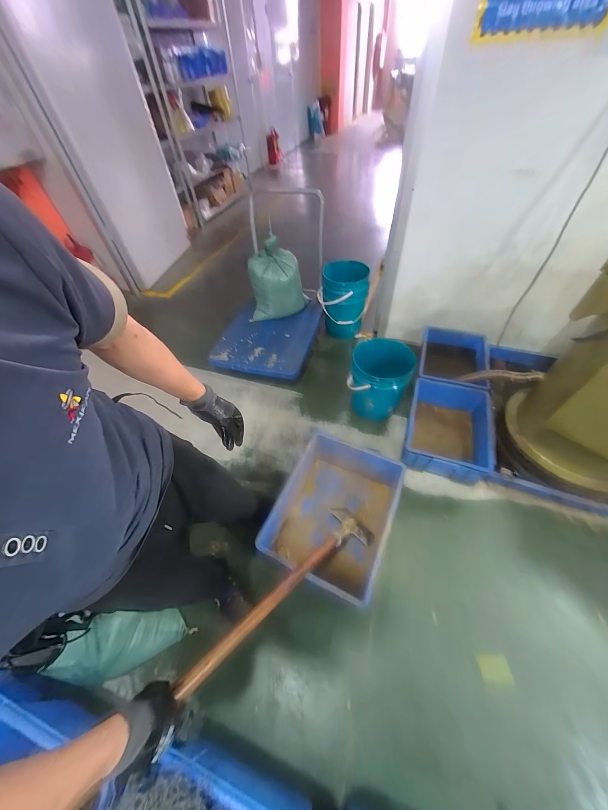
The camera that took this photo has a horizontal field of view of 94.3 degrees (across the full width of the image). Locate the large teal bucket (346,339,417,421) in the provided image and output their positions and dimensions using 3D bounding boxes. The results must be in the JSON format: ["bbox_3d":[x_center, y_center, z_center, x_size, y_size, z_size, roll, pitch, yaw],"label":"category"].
[{"bbox_3d":[0.386,-0.115,1.504,0.272,0.398,0.270,-2,51,3],"label":"large teal bucket"}]

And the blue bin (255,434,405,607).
[{"bbox_3d":[0.112,0.438,1.168,0.423,0.229,0.532,22,56,20],"label":"blue bin"}]

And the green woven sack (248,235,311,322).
[{"bbox_3d":[-0.171,-0.739,1.746,0.362,0.474,0.225,-4,51,1],"label":"green woven sack"}]

